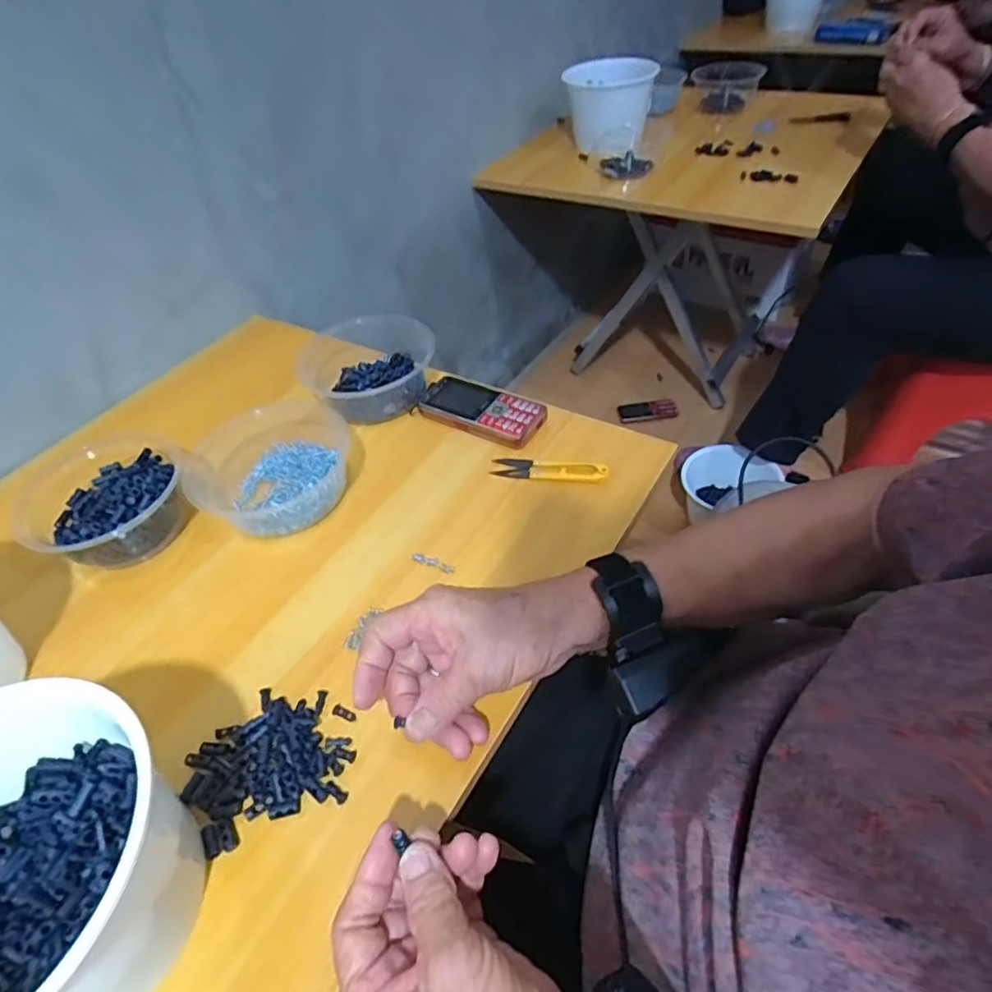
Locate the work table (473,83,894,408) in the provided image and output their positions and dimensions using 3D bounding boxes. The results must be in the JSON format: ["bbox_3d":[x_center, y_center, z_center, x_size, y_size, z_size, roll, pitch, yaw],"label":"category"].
[{"bbox_3d":[0.371,-0.518,1.321,0.642,0.565,0.657,18,51,22],"label":"work table"}]

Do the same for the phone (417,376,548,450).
[{"bbox_3d":[-0.016,-0.091,0.609,0.134,0.019,0.059,23,53,26],"label":"phone"}]

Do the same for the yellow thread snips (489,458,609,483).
[{"bbox_3d":[0.049,-0.026,0.550,0.107,0.010,0.023,8,48,14],"label":"yellow thread snips"}]

